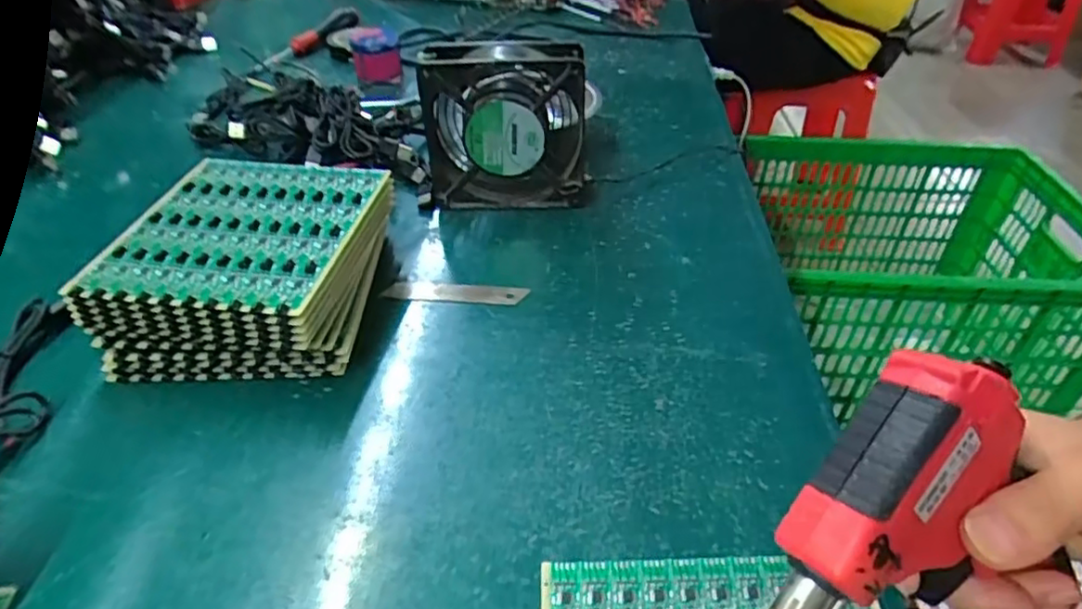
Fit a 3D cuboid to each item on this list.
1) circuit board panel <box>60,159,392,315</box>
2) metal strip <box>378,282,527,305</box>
[{"bbox_3d":[-0.187,-0.051,0.406,0.140,0.007,0.150,7,41,8],"label":"circuit board panel"},{"bbox_3d":[-0.059,-0.009,0.443,0.097,0.004,0.020,4,40,7],"label":"metal strip"}]

